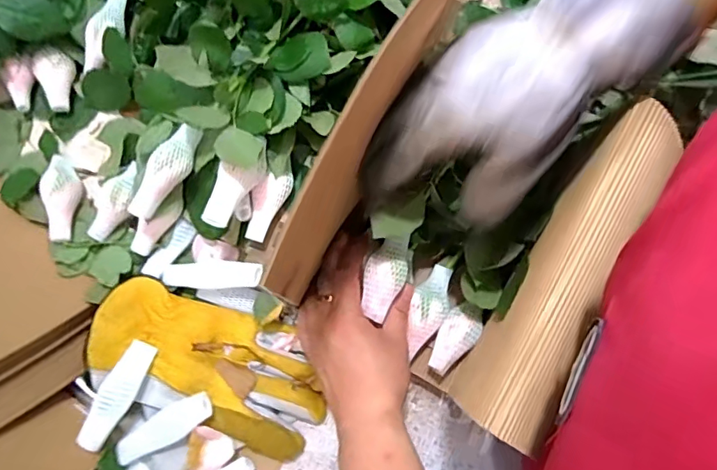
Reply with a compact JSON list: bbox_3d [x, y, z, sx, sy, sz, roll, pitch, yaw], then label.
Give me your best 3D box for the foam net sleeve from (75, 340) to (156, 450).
[{"bbox_3d":[-0.199,0.130,0.415,0.027,0.013,0.088,27,78,6],"label":"foam net sleeve"}]

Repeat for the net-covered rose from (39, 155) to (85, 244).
[{"bbox_3d":[-0.278,-0.034,0.476,0.029,0.025,0.082,-5,77,-1],"label":"net-covered rose"}]

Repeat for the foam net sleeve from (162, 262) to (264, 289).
[{"bbox_3d":[-0.129,0.035,0.443,0.097,0.011,0.023,-1,76,19],"label":"foam net sleeve"}]

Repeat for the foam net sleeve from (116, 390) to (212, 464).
[{"bbox_3d":[-0.157,0.158,0.410,0.091,0.009,0.028,-31,78,10],"label":"foam net sleeve"}]

